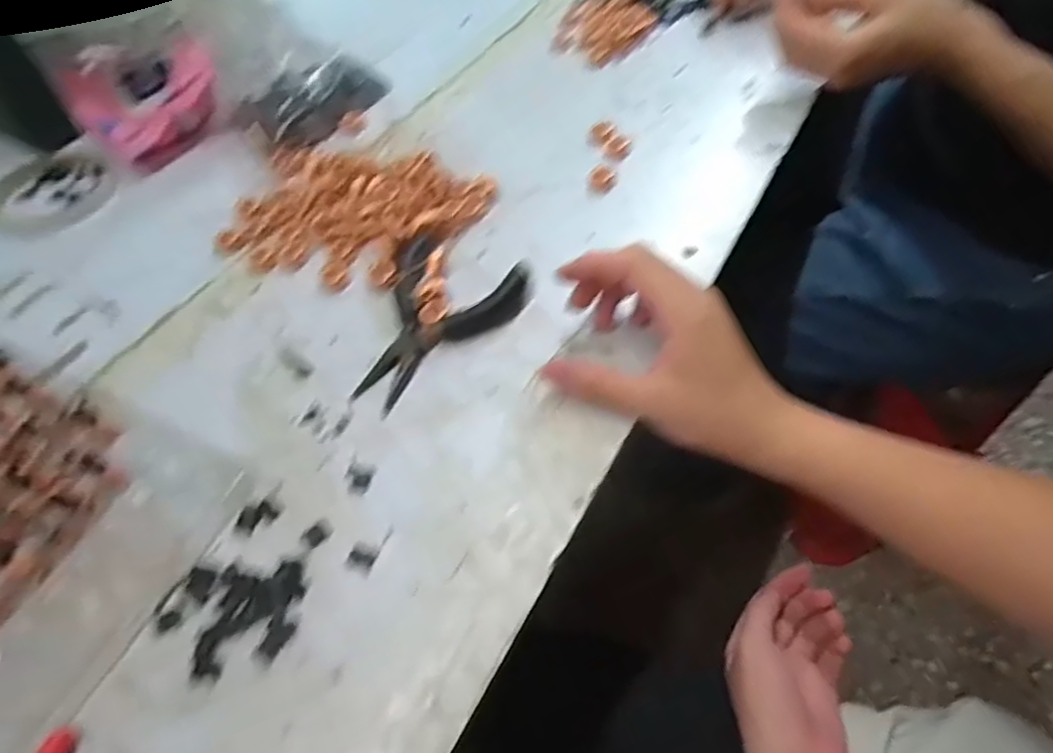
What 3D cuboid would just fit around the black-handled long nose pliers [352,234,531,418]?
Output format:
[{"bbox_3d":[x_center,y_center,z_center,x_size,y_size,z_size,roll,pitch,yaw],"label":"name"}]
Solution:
[{"bbox_3d":[-0.059,-0.034,0.371,0.091,0.015,0.121,19,58,14],"label":"black-handled long nose pliers"}]

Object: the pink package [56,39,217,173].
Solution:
[{"bbox_3d":[-0.311,-0.231,0.504,0.105,0.053,0.103,34,63,22],"label":"pink package"}]

